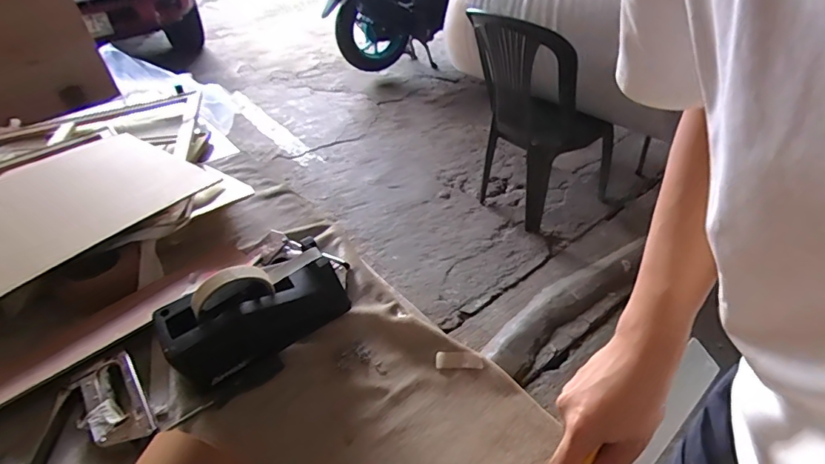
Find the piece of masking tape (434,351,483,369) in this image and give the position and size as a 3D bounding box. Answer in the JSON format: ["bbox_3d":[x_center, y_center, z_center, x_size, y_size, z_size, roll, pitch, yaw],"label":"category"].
[{"bbox_3d":[0.054,0.149,0.562,0.054,0.004,0.020,-1,67,15],"label":"piece of masking tape"}]

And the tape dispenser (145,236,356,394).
[{"bbox_3d":[-0.178,0.093,0.565,0.207,0.123,0.073,-23,42,-21],"label":"tape dispenser"}]

